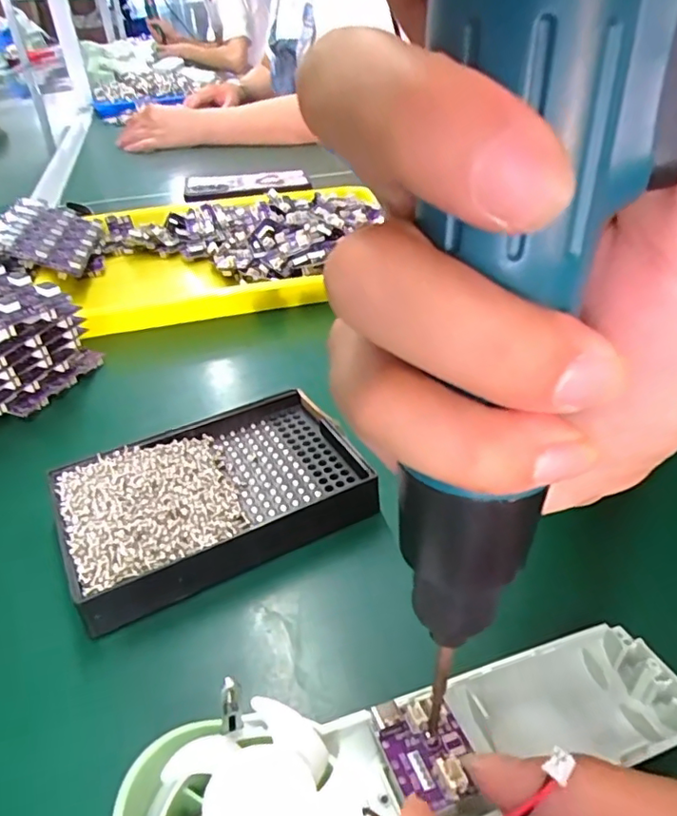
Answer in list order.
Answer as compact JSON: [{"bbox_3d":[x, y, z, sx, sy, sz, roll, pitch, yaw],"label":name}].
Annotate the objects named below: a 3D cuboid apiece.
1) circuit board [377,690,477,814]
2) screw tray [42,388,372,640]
[{"bbox_3d":[0.027,0.099,0.165,0.024,0.009,0.027,-15,37,-17],"label":"circuit board"},{"bbox_3d":[-0.059,0.040,0.277,0.136,0.023,0.094,-18,38,-20],"label":"screw tray"}]

